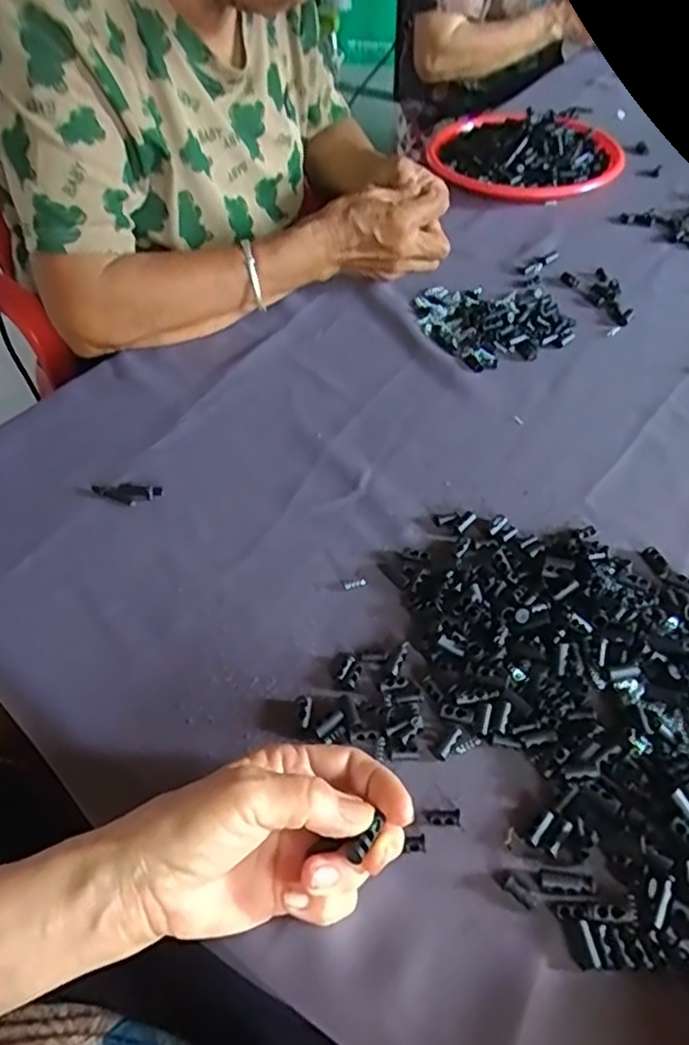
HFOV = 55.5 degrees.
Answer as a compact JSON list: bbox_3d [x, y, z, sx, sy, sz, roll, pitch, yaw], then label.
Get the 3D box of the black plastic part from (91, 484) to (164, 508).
[{"bbox_3d":[-0.154,-0.022,0.463,0.049,0.006,0.020,11,50,11],"label":"black plastic part"}]

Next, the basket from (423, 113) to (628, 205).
[{"bbox_3d":[0.221,-0.451,0.786,0.225,0.052,0.184,-5,49,-3],"label":"basket"}]

